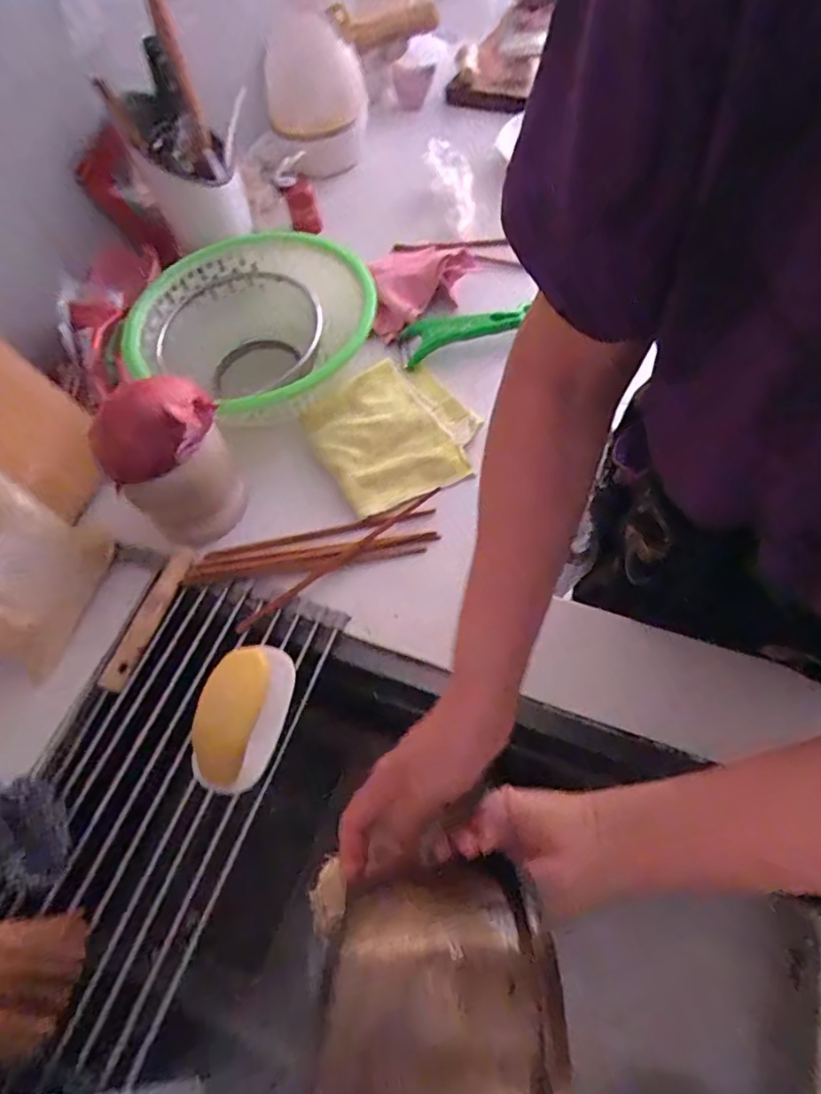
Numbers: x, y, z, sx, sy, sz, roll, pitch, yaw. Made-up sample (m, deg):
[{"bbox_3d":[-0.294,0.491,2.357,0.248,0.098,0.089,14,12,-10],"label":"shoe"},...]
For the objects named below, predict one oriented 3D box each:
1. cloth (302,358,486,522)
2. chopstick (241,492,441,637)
[{"bbox_3d":[-0.021,-0.126,0.593,0.162,0.009,0.171,-33,64,-11],"label":"cloth"},{"bbox_3d":[-0.067,0.009,0.531,0.236,0.005,0.011,-36,65,-13],"label":"chopstick"}]

